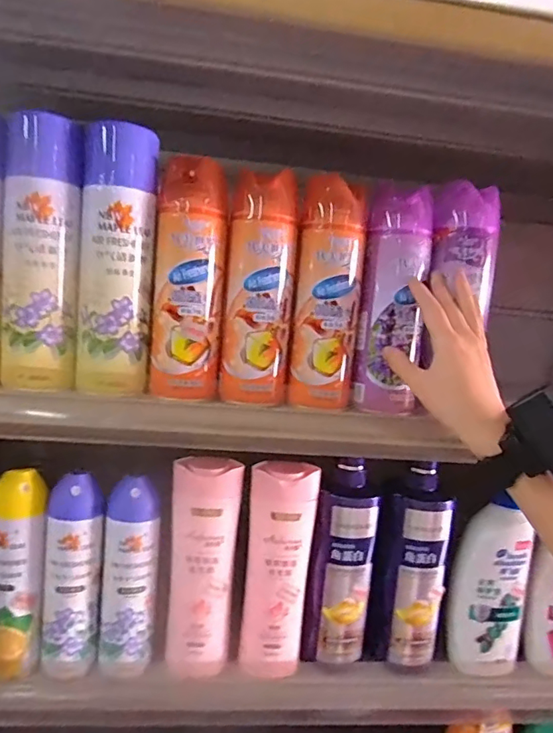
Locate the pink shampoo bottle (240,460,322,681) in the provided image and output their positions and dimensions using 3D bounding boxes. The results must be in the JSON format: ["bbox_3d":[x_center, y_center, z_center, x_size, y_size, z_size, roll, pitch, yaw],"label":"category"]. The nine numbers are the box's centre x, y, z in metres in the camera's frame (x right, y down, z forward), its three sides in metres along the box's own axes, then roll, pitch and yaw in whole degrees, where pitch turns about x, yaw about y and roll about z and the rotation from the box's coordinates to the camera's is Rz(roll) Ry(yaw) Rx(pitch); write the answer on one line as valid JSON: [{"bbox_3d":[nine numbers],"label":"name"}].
[{"bbox_3d":[0.004,0.208,0.514,0.068,0.214,0.047,6,9,6],"label":"pink shampoo bottle"}]

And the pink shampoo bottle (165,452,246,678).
[{"bbox_3d":[-0.073,0.197,0.502,0.065,0.212,0.036,4,9,-9],"label":"pink shampoo bottle"}]

